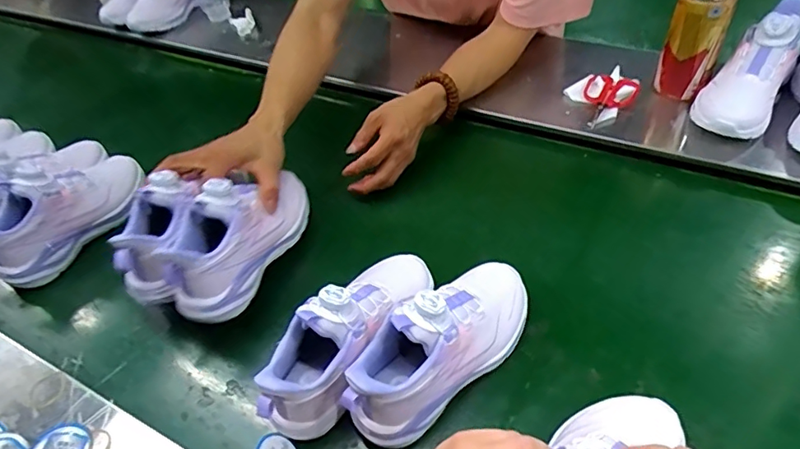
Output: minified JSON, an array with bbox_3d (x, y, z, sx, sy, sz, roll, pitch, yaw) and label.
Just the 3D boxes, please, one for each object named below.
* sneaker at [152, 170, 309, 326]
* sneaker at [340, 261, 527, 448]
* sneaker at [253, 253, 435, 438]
[{"bbox_3d":[-0.179,0.002,0.573,0.073,0.109,0.199,19,53,17],"label":"sneaker"},{"bbox_3d":[0.040,0.104,0.490,0.088,0.114,0.226,31,58,30],"label":"sneaker"},{"bbox_3d":[-0.050,0.099,0.508,0.075,0.109,0.229,21,53,24],"label":"sneaker"}]

